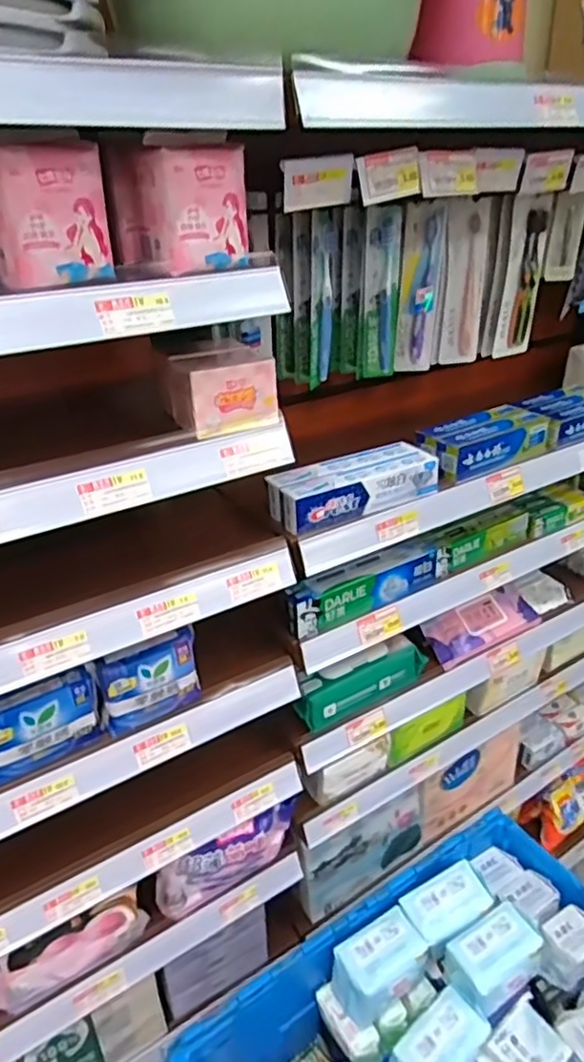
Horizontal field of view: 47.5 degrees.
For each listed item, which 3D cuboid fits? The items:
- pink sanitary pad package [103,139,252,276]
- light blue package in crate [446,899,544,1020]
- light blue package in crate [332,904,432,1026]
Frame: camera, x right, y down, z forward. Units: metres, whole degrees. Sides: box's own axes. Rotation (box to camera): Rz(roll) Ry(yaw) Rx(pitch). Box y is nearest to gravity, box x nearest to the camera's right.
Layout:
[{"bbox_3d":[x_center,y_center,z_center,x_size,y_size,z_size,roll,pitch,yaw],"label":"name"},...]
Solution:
[{"bbox_3d":[-0.106,-0.296,0.604,0.088,0.096,0.110,-24,37,-33],"label":"pink sanitary pad package"},{"bbox_3d":[0.270,0.566,0.884,0.125,0.064,0.085,-20,35,-28],"label":"light blue package in crate"},{"bbox_3d":[0.118,0.583,0.889,0.122,0.075,0.081,-22,36,-31],"label":"light blue package in crate"}]

